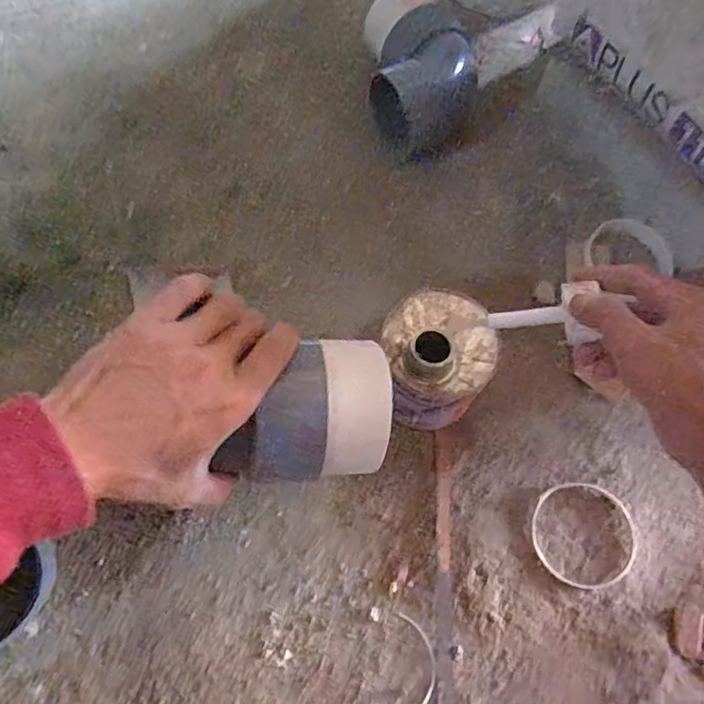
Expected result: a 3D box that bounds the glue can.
[{"bbox_3d":[0.074,0.009,0.524,0.088,0.115,0.095,0,66,-1],"label":"glue can"}]

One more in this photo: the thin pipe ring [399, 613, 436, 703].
[{"bbox_3d":[0.045,0.259,0.470,0.043,0.004,0.083,20,67,8],"label":"thin pipe ring"}]

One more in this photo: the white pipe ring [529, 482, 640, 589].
[{"bbox_3d":[0.204,0.160,0.518,0.090,0.006,0.090,0,66,-1],"label":"white pipe ring"}]

